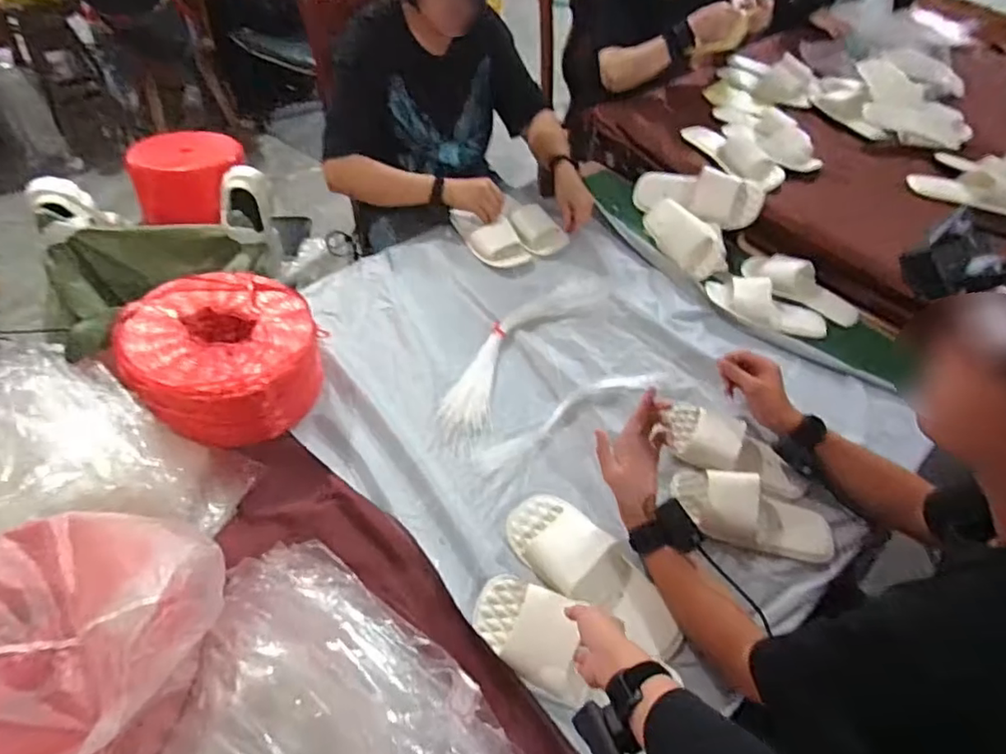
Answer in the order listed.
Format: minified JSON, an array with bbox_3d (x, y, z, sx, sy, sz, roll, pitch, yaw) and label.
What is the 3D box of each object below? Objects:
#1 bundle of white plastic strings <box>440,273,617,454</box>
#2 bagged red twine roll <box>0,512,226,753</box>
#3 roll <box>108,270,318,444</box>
[{"bbox_3d":[0.030,-0.056,1.023,0.115,0.013,0.464,32,60,19],"label":"bundle of white plastic strings"},{"bbox_3d":[-0.462,0.279,0.591,0.301,0.174,0.268,7,50,1],"label":"bagged red twine roll"},{"bbox_3d":[-0.439,-0.036,0.922,0.273,0.125,0.263,30,56,18],"label":"roll"}]

